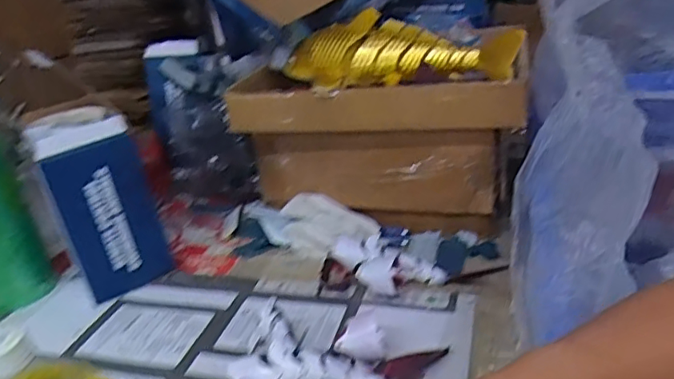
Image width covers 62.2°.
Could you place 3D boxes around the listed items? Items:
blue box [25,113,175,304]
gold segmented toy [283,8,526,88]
[{"bbox_3d":[-0.310,0.013,0.740,0.111,0.220,0.153,-20,28,-26],"label":"blue box"},{"bbox_3d":[0.062,-0.166,0.669,0.292,0.076,0.045,5,28,25],"label":"gold segmented toy"}]

